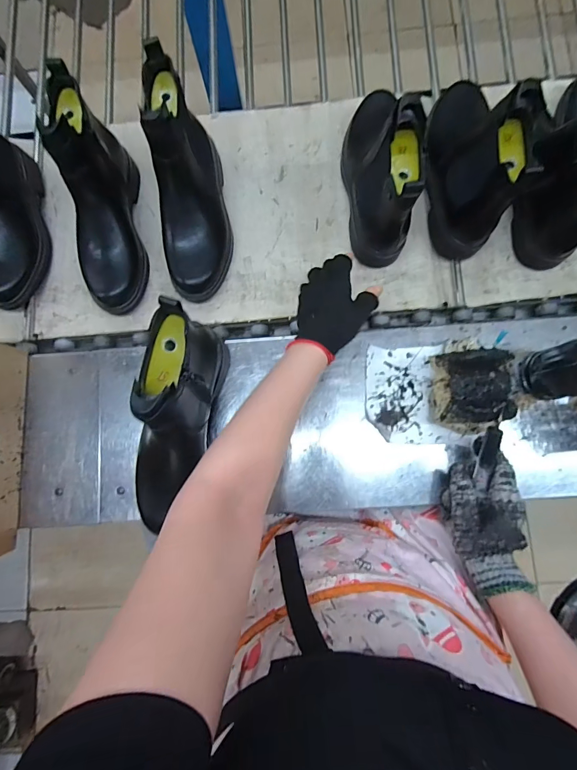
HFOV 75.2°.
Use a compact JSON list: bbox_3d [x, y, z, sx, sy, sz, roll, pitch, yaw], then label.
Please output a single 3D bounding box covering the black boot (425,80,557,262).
[{"bbox_3d":[0.234,-0.306,0.477,0.085,0.166,0.244,3,85,3],"label":"black boot"}]

